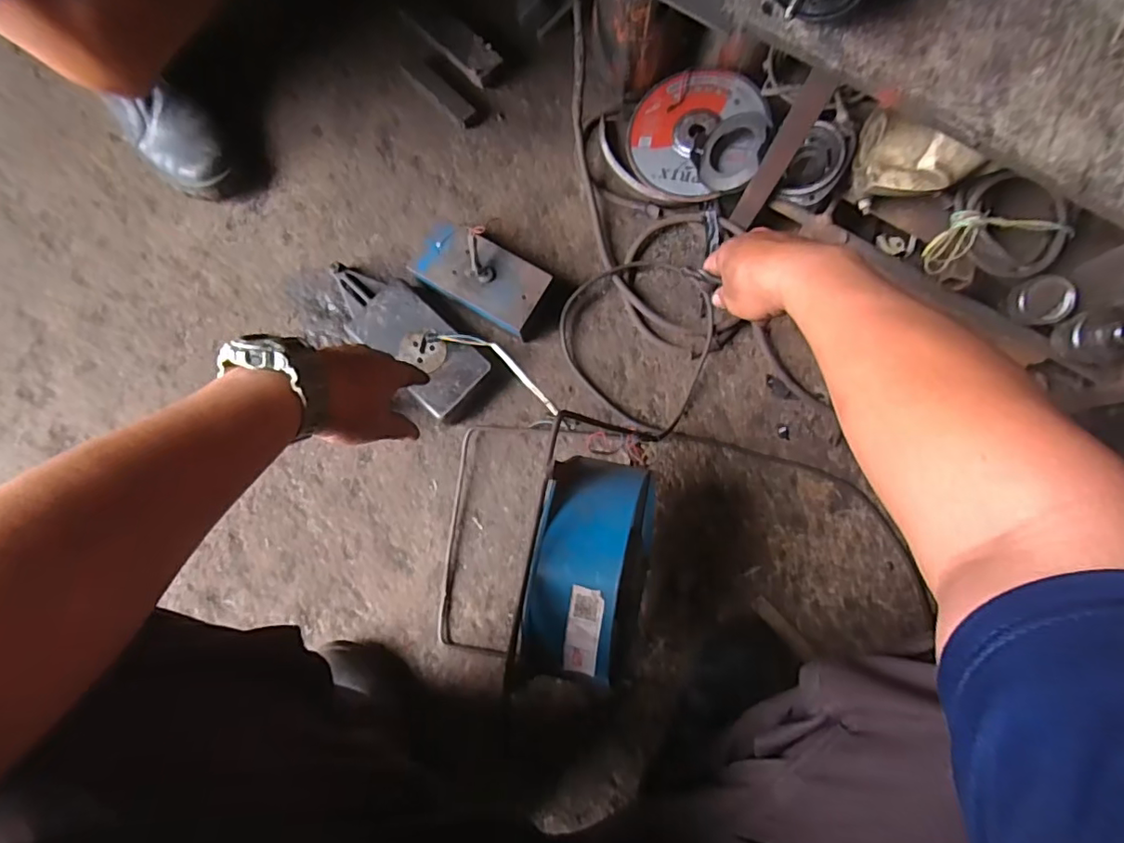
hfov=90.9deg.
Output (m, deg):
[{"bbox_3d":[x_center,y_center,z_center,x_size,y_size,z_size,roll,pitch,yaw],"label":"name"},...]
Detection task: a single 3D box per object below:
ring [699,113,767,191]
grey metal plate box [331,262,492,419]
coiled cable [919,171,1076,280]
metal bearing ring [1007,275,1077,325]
[{"bbox_3d":[0.205,-0.318,0.654,0.085,0.024,0.094,18,89,45],"label":"ring"},{"bbox_3d":[-0.198,-0.112,0.694,0.239,0.043,0.096,43,85,6],"label":"grey metal plate box"},{"bbox_3d":[0.459,-0.200,0.583,0.139,0.044,0.098,3,81,1],"label":"coiled cable"},{"bbox_3d":[0.505,-0.127,0.583,0.059,0.021,0.050,-12,81,-1],"label":"metal bearing ring"}]

